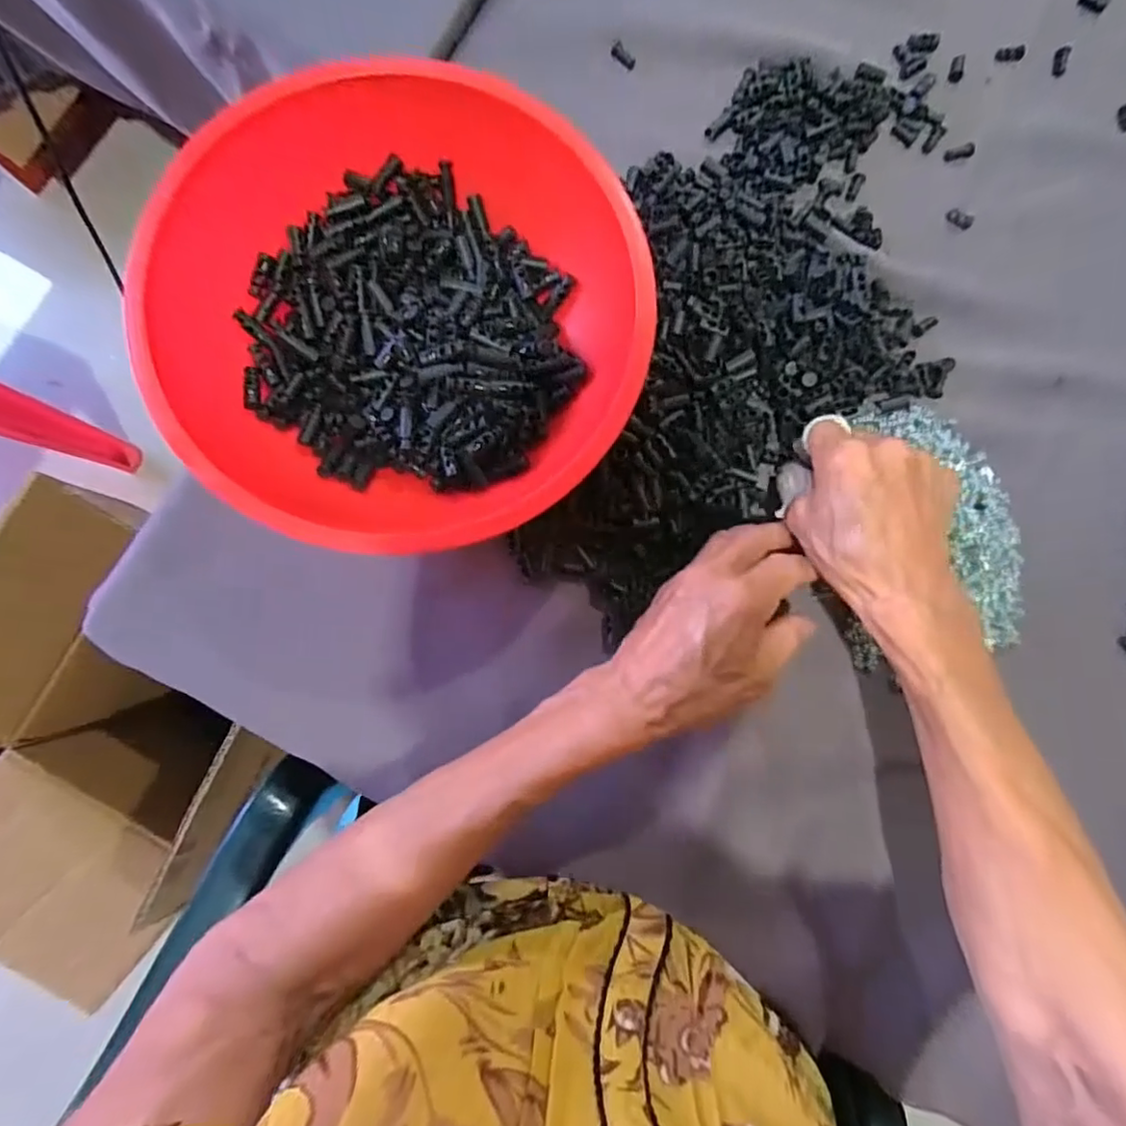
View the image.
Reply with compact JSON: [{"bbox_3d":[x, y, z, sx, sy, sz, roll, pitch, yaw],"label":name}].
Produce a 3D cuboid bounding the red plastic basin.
[{"bbox_3d":[-0.083,-0.128,0.332,0.240,0.085,0.242,0,85,-1],"label":"red plastic basin"}]

